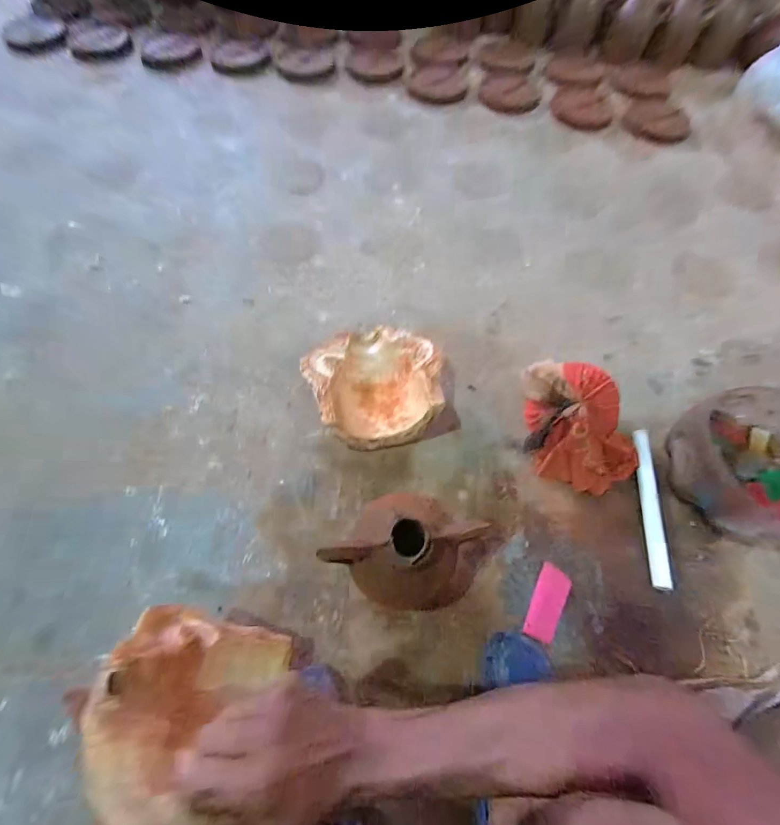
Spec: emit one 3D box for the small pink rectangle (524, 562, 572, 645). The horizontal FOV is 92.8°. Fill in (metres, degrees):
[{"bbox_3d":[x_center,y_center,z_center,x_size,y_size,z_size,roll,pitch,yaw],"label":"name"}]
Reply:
[{"bbox_3d":[0.242,0.289,0.566,0.045,0.004,0.108,25,67,9],"label":"small pink rectangle"}]

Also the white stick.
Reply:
[{"bbox_3d":[0.441,0.155,0.625,0.024,0.021,0.260,7,65,2],"label":"white stick"}]

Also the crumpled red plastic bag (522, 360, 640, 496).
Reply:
[{"bbox_3d":[0.339,0.017,0.662,0.174,0.082,0.242,-8,66,-5],"label":"crumpled red plastic bag"}]

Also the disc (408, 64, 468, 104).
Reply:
[{"bbox_3d":[0.153,-1.040,1.172,0.183,0.020,0.191,2,65,-1],"label":"disc"}]

